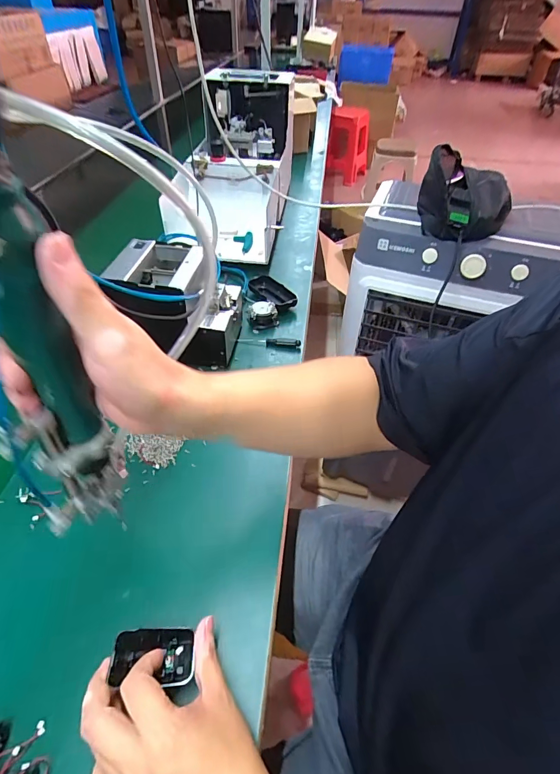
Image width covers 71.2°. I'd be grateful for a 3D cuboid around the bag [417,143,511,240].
[{"bbox_3d":[0.335,-0.353,0.702,0.148,0.105,0.212,19,49,15],"label":"bag"}]

